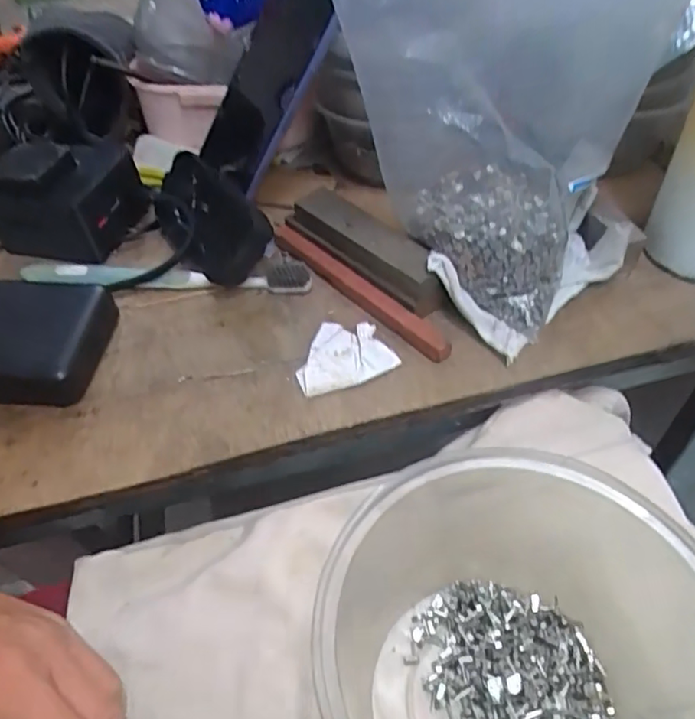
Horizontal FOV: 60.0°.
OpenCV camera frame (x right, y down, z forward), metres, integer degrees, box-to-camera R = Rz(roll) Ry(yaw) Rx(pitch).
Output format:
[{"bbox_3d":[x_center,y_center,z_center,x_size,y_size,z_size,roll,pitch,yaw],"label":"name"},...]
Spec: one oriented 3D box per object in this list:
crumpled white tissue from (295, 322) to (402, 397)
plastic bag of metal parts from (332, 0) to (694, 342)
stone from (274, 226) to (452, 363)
[{"bbox_3d":[-0.002,-0.003,0.332,0.053,0.009,0.040,-13,52,-7],"label":"crumpled white tissue"},{"bbox_3d":[0.081,-0.138,0.342,0.118,0.154,0.204,-20,53,-13],"label":"plastic bag of metal parts"},{"bbox_3d":[0.002,-0.045,0.364,0.016,0.010,0.150,-37,59,-23],"label":"stone"}]

